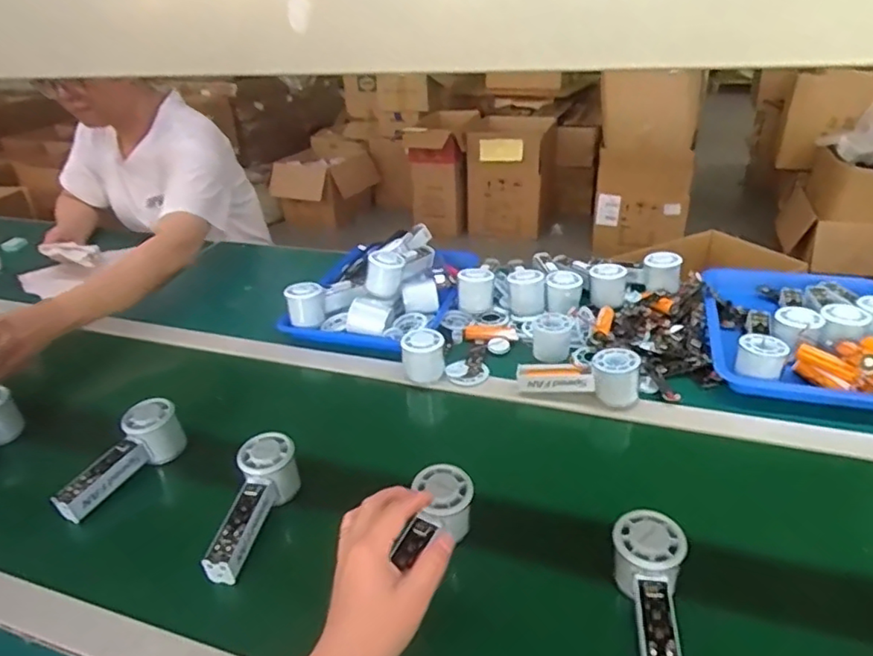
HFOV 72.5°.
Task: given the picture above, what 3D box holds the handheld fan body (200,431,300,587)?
[{"bbox_3d":[-0.185,0.180,0.600,0.051,0.052,0.153,4,47,12],"label":"handheld fan body"}]

